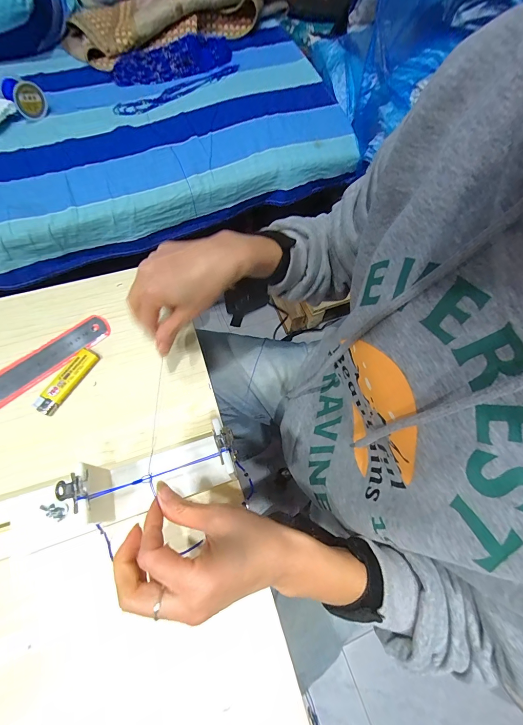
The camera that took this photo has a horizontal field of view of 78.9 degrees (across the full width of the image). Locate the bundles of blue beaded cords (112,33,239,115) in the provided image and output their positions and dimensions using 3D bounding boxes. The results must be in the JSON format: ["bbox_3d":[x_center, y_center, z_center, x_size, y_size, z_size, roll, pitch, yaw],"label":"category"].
[{"bbox_3d":[-0.183,-0.605,0.659,0.295,0.035,0.174,-27,68,-16],"label":"bundles of blue beaded cords"}]

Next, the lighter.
[{"bbox_3d":[-0.216,0.020,0.353,0.022,0.013,0.080,29,67,10],"label":"lighter"}]

